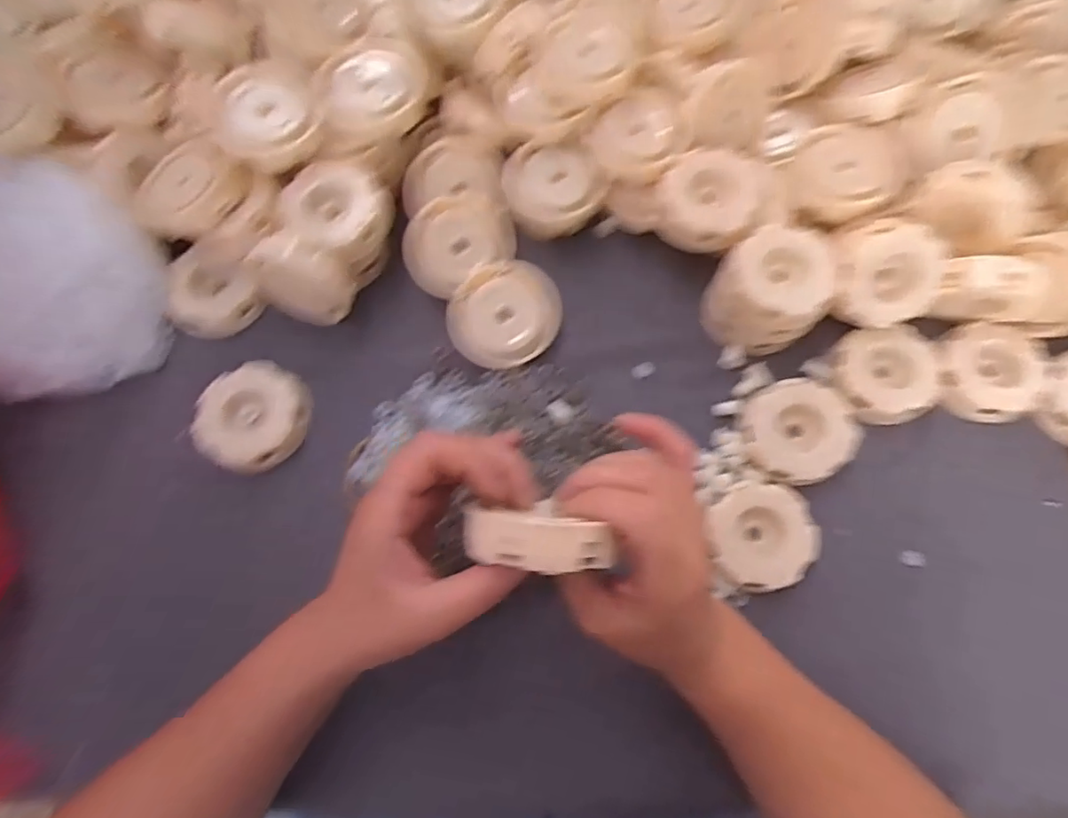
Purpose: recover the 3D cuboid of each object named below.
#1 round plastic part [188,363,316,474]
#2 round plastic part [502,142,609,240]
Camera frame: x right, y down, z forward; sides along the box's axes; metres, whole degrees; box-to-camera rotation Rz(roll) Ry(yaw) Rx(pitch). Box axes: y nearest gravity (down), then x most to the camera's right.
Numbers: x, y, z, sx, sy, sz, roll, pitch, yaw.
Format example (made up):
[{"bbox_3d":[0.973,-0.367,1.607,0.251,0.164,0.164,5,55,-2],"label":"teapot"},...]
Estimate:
[{"bbox_3d":[-0.189,0.005,0.384,0.067,0.030,0.072,0,73,0],"label":"round plastic part"},{"bbox_3d":[0.010,-0.160,0.416,0.066,0.031,0.064,0,73,0],"label":"round plastic part"}]

